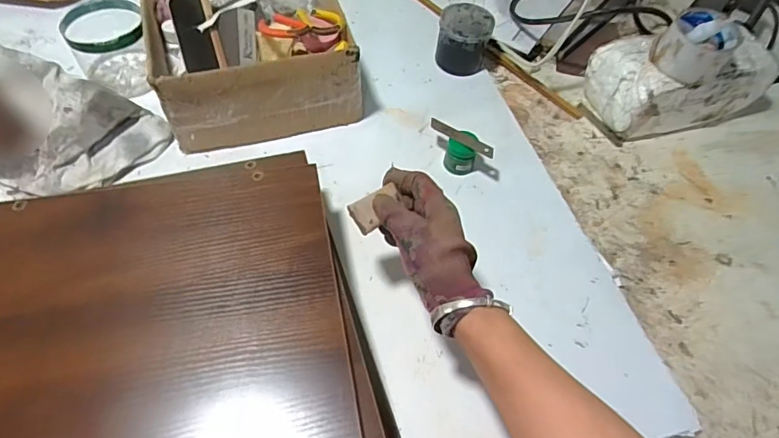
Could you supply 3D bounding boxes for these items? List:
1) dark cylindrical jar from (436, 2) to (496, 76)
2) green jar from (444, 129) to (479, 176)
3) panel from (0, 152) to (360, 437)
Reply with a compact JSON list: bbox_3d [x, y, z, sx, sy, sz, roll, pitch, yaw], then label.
[{"bbox_3d":[0.117,-0.282,0.744,0.078,0.077,0.083,1,55,-2],"label":"dark cylindrical jar"},{"bbox_3d":[0.097,-0.088,0.629,0.039,0.050,0.041,1,55,-2],"label":"green jar"},{"bbox_3d":[-0.207,0.112,0.372,0.336,0.011,0.379,-8,56,-9],"label":"panel"}]

